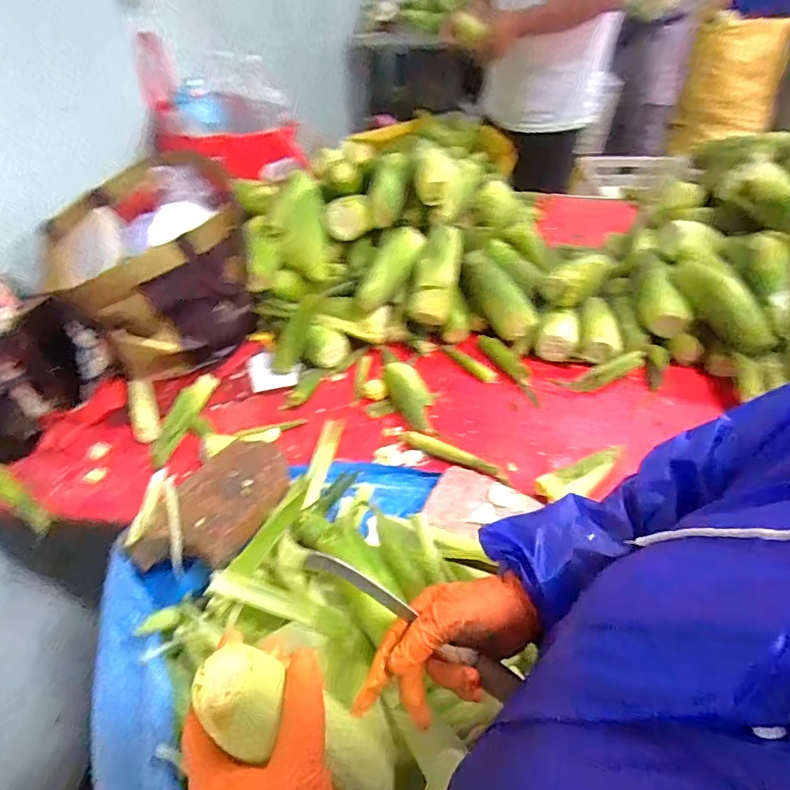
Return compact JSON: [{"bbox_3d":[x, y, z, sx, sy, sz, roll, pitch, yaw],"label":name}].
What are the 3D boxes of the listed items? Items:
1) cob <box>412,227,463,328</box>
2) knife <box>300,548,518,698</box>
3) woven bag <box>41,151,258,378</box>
[{"bbox_3d":[0.079,-0.230,0.914,0.073,0.057,0.187,13,83,13],"label":"cob"},{"bbox_3d":[0.014,0.186,0.402,0.199,0.017,0.021,34,51,2],"label":"knife"},{"bbox_3d":[-0.406,-0.210,0.834,0.301,0.251,0.247,-20,48,-19],"label":"woven bag"}]

